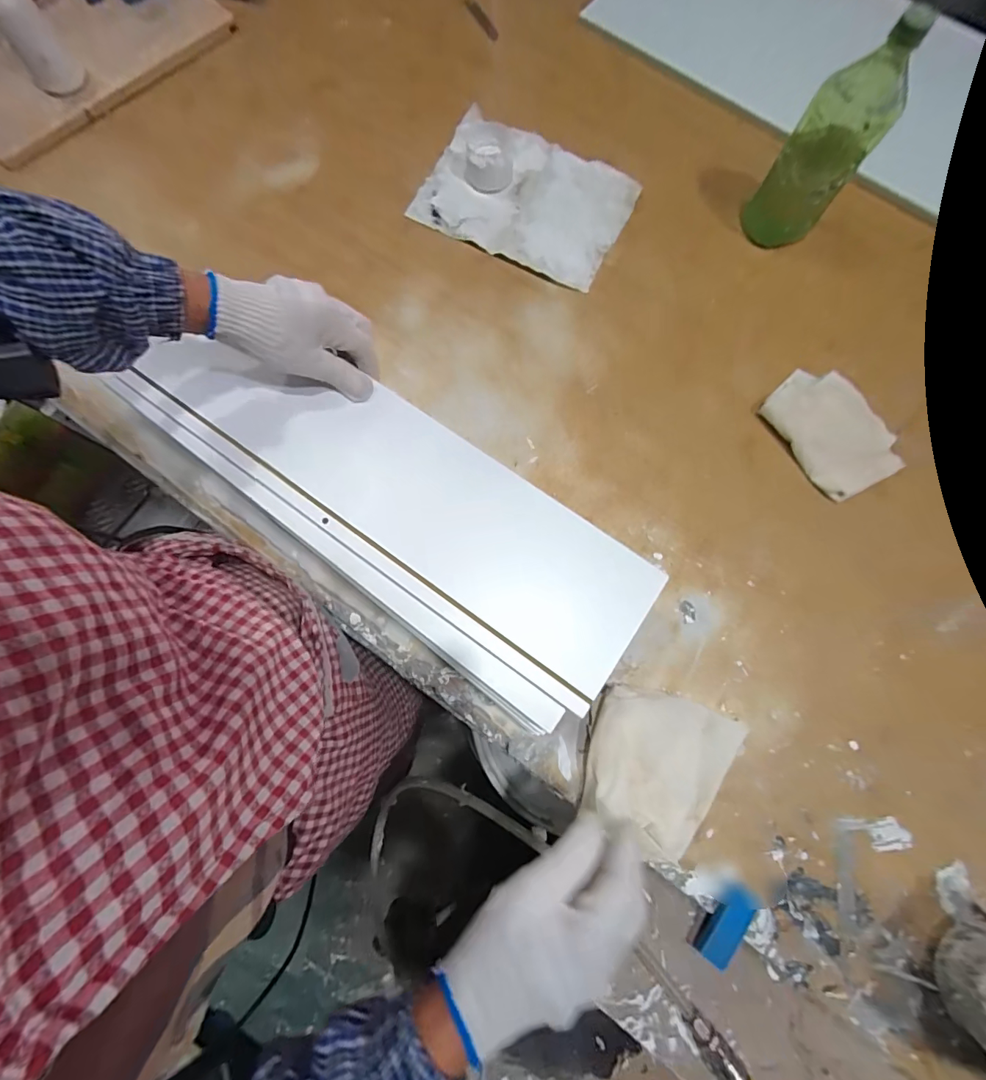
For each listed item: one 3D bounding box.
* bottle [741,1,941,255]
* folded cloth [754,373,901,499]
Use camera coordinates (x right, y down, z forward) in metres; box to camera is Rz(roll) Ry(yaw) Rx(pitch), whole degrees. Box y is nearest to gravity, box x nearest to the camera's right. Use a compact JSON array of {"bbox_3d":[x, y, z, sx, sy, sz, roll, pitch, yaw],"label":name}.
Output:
[{"bbox_3d":[0.378,-0.444,0.497,0.081,0.214,0.065,40,79,8],"label":"bottle"},{"bbox_3d":[0.405,-0.132,0.526,0.118,0.009,0.153,-30,79,-7],"label":"folded cloth"}]

